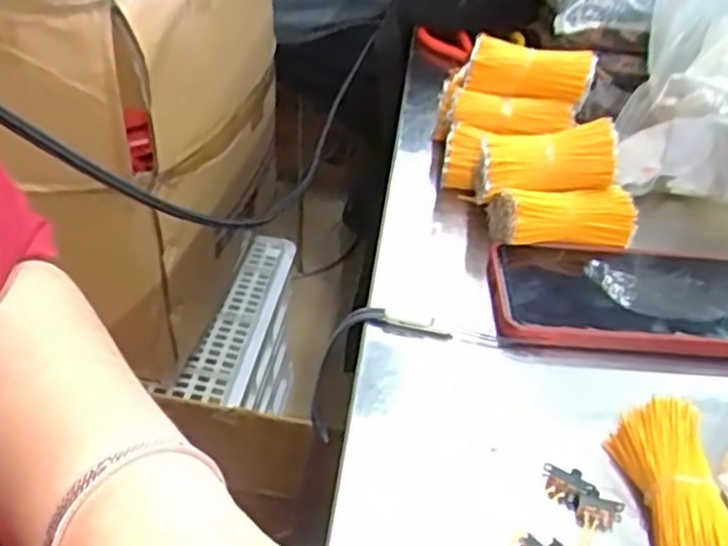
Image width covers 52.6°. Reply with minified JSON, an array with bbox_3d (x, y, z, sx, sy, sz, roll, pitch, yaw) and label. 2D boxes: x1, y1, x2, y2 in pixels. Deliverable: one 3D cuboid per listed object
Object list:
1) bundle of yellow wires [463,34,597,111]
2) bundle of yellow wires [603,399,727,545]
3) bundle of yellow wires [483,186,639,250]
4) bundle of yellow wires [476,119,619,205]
[{"bbox_3d":[0.114,-0.139,0.508,0.081,0.026,0.035,13,40,8],"label":"bundle of yellow wires"},{"bbox_3d":[0.131,0.092,0.307,0.035,0.023,0.082,1,40,-7],"label":"bundle of yellow wires"},{"bbox_3d":[0.125,-0.031,0.456,0.086,0.032,0.035,0,40,-8],"label":"bundle of yellow wires"},{"bbox_3d":[0.114,-0.068,0.457,0.084,0.033,0.034,-11,41,3],"label":"bundle of yellow wires"}]

